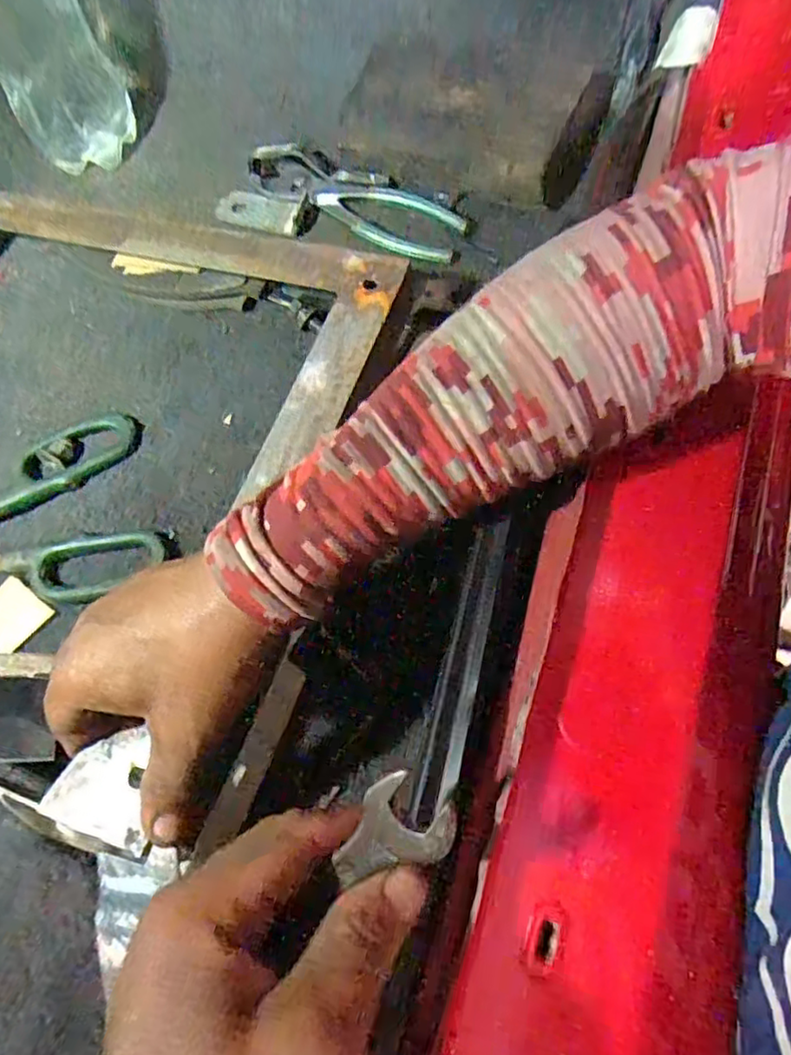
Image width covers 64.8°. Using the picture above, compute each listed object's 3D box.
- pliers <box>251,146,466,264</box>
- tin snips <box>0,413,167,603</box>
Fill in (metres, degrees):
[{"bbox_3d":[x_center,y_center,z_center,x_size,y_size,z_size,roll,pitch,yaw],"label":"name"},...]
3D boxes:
[{"bbox_3d":[-0.038,-0.269,0.509,0.197,0.026,0.047,23,71,12],"label":"pliers"},{"bbox_3d":[-0.254,0.004,0.404,0.189,0.017,0.128,-21,68,-5],"label":"tin snips"}]

